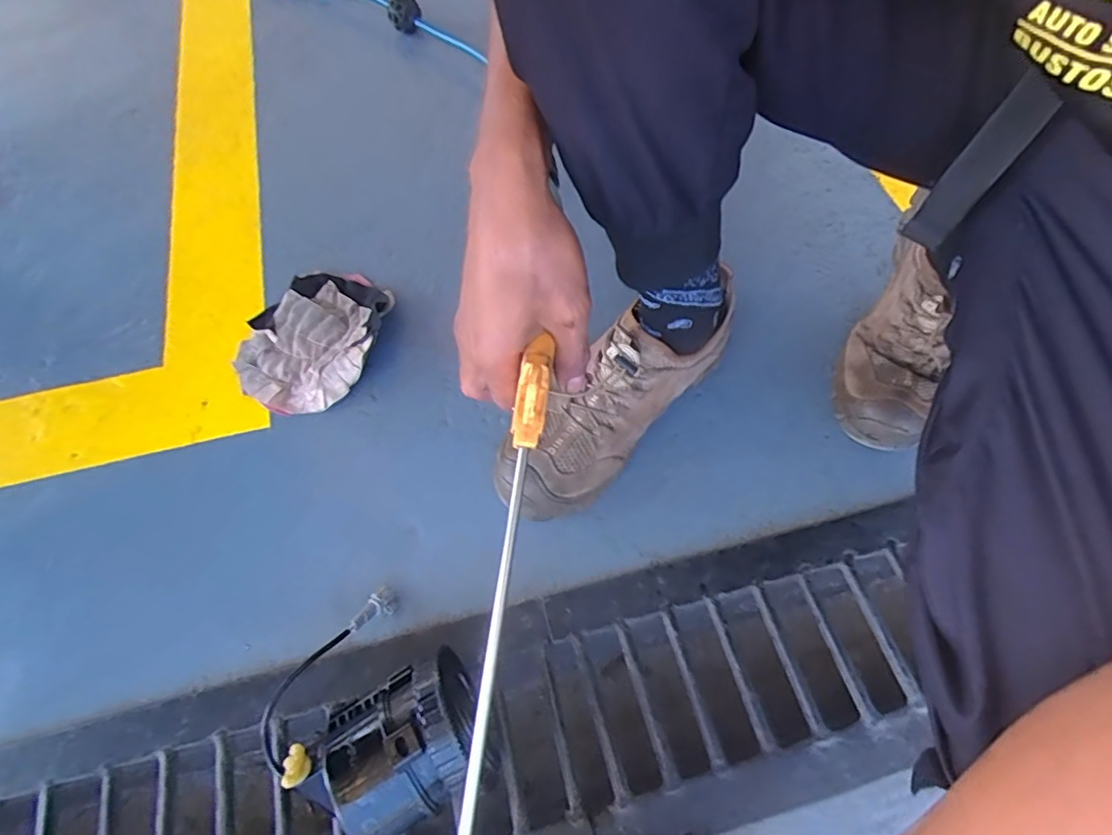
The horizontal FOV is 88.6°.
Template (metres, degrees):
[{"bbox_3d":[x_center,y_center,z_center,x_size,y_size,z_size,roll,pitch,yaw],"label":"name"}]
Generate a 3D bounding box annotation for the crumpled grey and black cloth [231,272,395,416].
[{"bbox_3d":[-0.259,-0.090,0.611,0.159,0.038,0.178,36,71,16],"label":"crumpled grey and black cloth"}]

